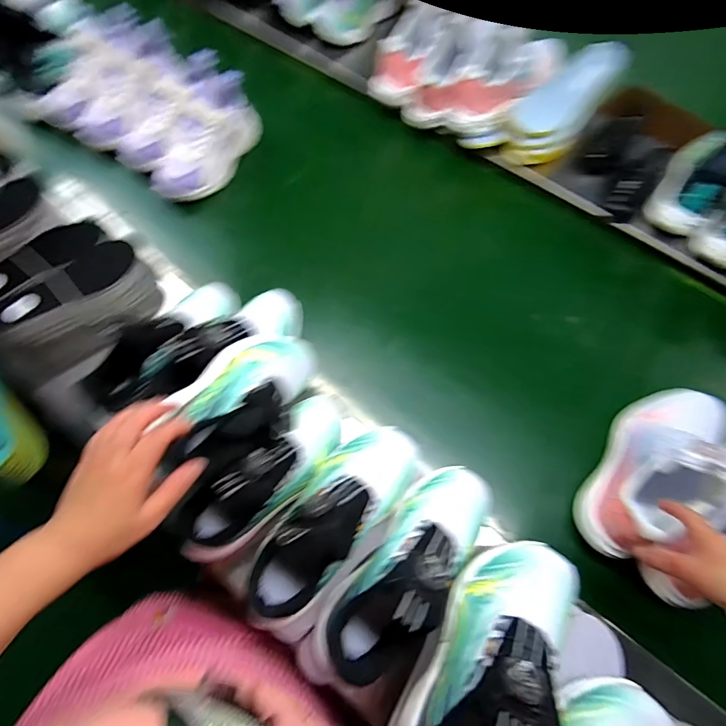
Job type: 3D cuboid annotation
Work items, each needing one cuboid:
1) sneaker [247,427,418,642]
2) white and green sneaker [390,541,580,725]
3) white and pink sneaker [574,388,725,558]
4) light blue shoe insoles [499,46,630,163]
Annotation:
[{"bbox_3d":[-0.029,0.153,0.390,0.090,0.104,0.218,35,71,12],"label":"sneaker"},{"bbox_3d":[0.107,0.244,0.310,0.081,0.108,0.218,36,71,12],"label":"white and green sneaker"},{"bbox_3d":[0.373,0.118,0.474,0.251,0.139,0.100,-38,74,-18],"label":"white and pink sneaker"},{"bbox_3d":[0.355,-0.457,0.688,0.235,0.069,0.099,-43,73,12],"label":"light blue shoe insoles"}]

